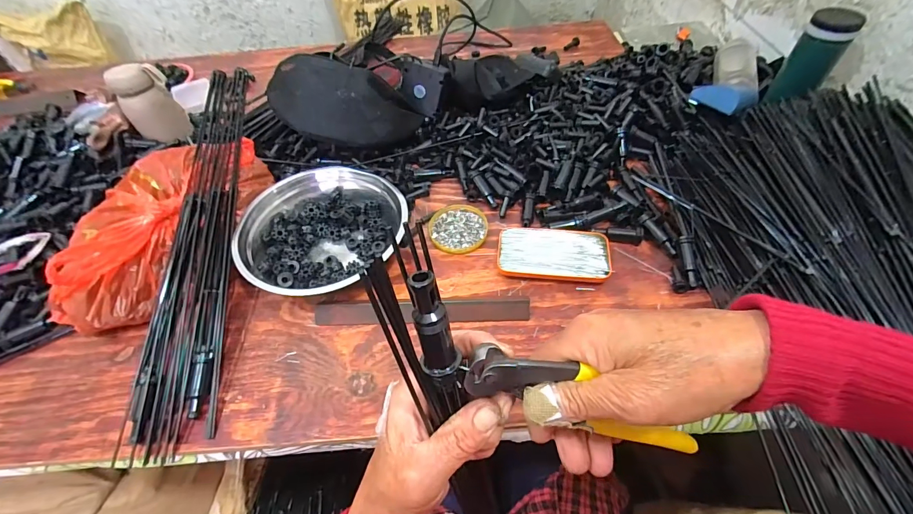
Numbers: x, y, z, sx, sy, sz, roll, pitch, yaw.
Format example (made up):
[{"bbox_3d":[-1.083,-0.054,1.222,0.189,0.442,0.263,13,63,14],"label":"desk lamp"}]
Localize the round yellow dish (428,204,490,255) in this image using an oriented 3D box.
[{"bbox_3d":[0.003,-0.044,0.571,0.082,0.007,0.087,-2,53,2],"label":"round yellow dish"}]

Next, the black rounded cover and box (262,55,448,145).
[{"bbox_3d":[-0.151,-0.259,0.634,0.273,0.088,0.134,-6,55,-16],"label":"black rounded cover and box"}]

